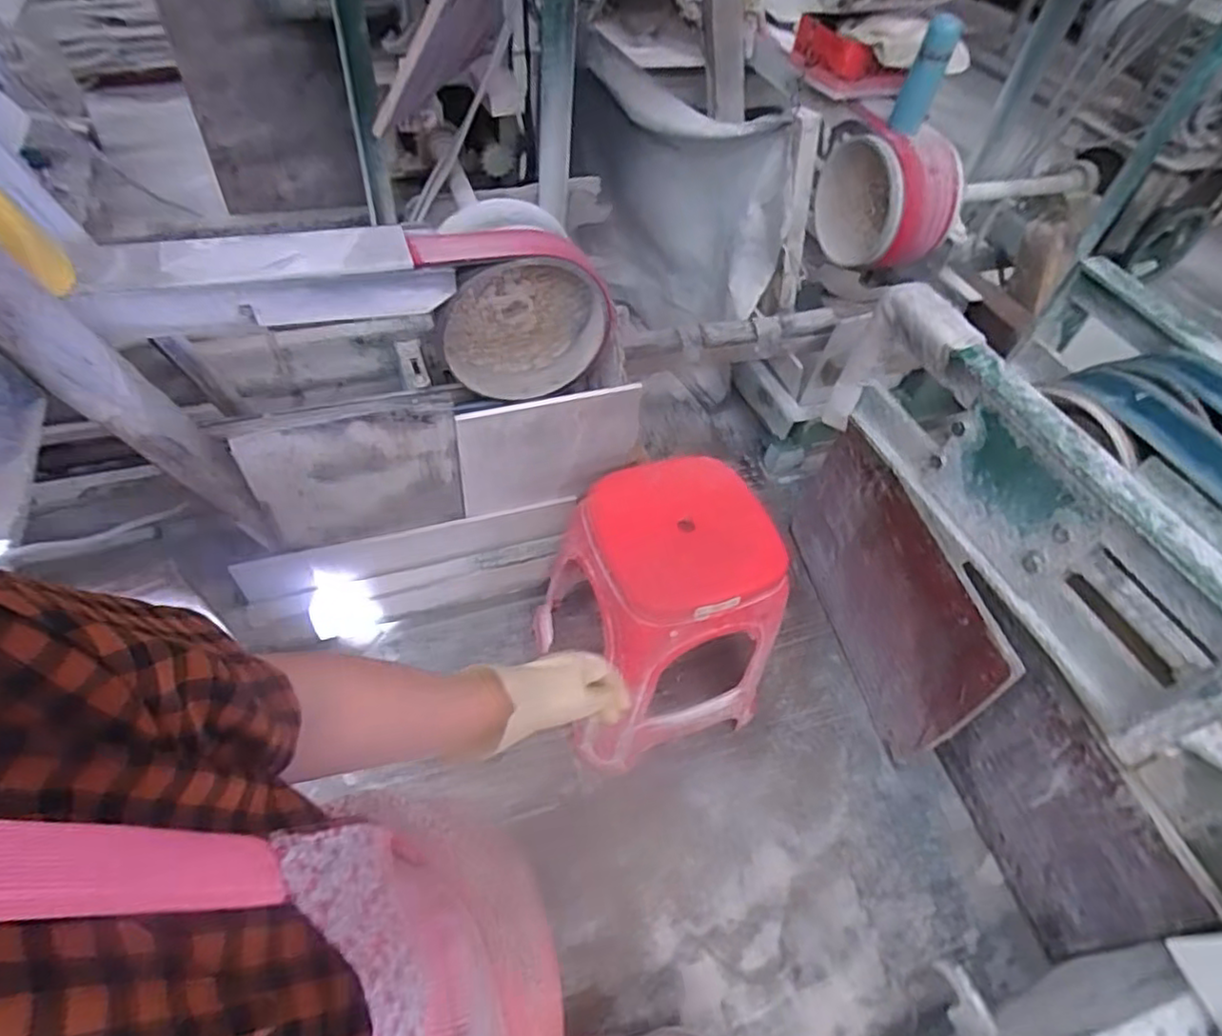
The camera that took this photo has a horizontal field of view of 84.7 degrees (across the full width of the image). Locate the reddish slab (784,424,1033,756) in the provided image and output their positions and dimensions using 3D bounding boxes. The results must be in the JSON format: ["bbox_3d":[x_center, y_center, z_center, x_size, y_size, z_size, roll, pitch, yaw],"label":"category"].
[{"bbox_3d":[0.544,0.132,1.360,0.027,0.426,0.619,-4,54,-12],"label":"reddish slab"}]

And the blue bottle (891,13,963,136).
[{"bbox_3d":[0.654,-0.914,1.393,0.075,0.212,0.080,20,52,10],"label":"blue bottle"}]

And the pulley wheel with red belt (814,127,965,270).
[{"bbox_3d":[0.650,-0.741,1.564,0.196,0.269,0.304,-15,55,-17],"label":"pulley wheel with red belt"}]

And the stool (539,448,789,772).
[{"bbox_3d":[0.074,0.171,1.220,0.331,0.460,0.353,-15,55,-17],"label":"stool"}]

